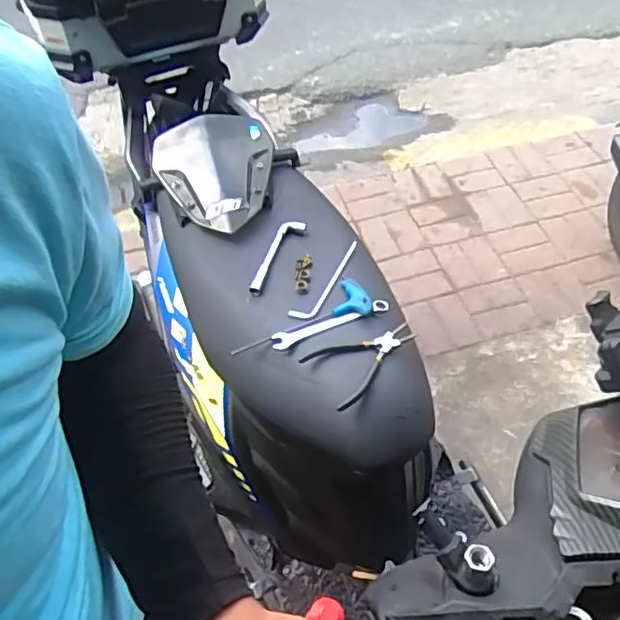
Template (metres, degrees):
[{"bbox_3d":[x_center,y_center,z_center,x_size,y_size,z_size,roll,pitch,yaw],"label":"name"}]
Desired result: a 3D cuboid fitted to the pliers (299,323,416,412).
[{"bbox_3d":[0.071,0.056,0.777,0.152,0.018,0.092,-33,61,-20],"label":"pliers"}]

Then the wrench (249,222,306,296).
[{"bbox_3d":[-0.058,-0.083,0.914,0.037,0.013,0.155,23,59,16],"label":"wrench"}]

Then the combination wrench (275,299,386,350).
[{"bbox_3d":[0.030,0.018,0.823,0.173,0.015,0.022,-21,58,-13],"label":"combination wrench"}]

